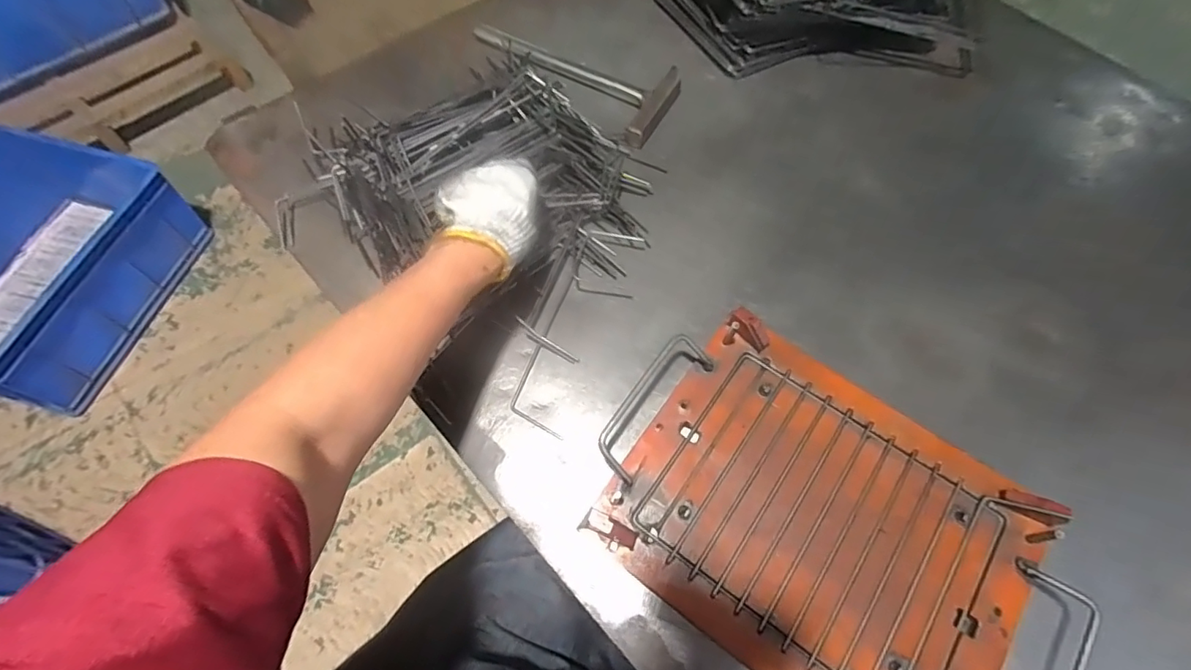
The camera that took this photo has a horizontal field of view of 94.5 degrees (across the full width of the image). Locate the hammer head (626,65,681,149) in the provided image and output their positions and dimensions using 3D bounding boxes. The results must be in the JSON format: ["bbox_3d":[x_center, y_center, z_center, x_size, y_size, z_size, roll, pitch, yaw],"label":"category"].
[{"bbox_3d":[0.069,-0.263,0.642,0.023,0.025,0.118,28,65,11],"label":"hammer head"}]

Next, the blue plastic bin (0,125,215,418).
[{"bbox_3d":[-1.234,-0.169,1.214,0.450,0.246,0.574,20,64,3],"label":"blue plastic bin"}]

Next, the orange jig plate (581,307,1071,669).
[{"bbox_3d":[0.180,0.146,0.440,0.301,0.023,0.243,35,66,13],"label":"orange jig plate"}]

